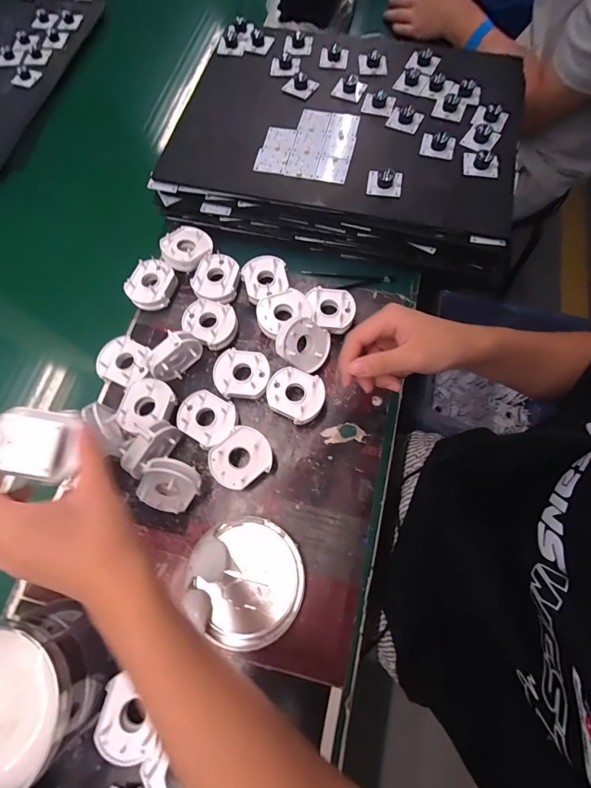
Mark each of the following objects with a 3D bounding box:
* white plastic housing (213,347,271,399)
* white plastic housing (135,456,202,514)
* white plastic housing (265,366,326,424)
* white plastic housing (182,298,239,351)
[{"bbox_3d":[-0.067,-0.024,0.457,0.068,0.030,0.062,-1,71,2],"label":"white plastic housing"},{"bbox_3d":[-0.143,0.104,0.404,0.062,0.071,0.023,24,31,-13],"label":"white plastic housing"},{"bbox_3d":[0.001,0.003,0.450,0.070,0.036,0.061,30,74,11],"label":"white plastic housing"},{"bbox_3d":[-0.112,-0.094,0.485,0.070,0.034,0.061,27,74,11],"label":"white plastic housing"}]

